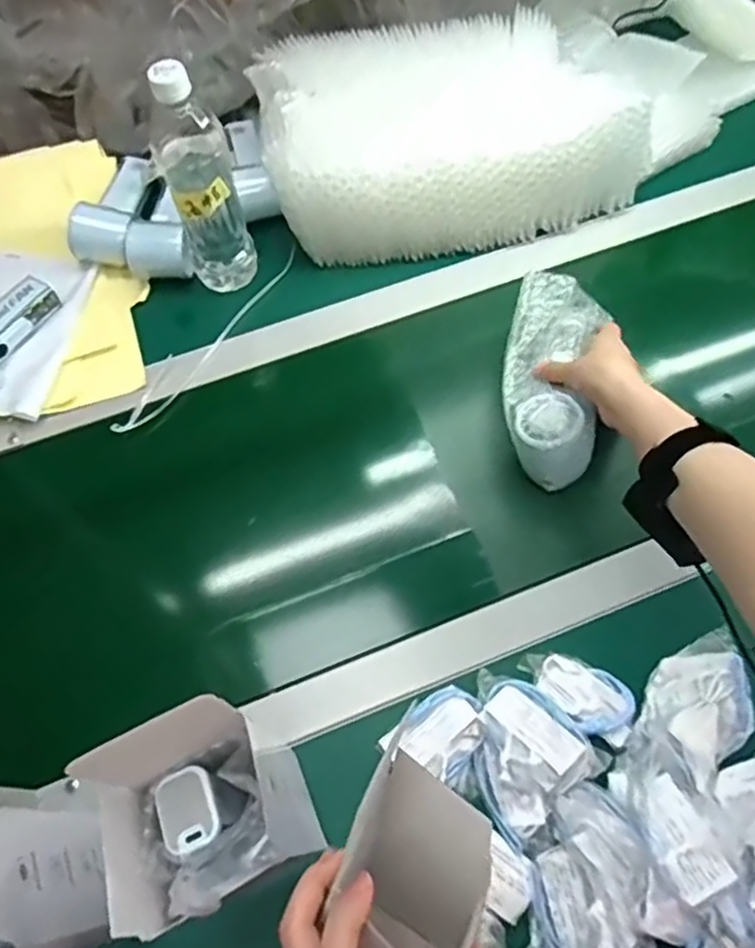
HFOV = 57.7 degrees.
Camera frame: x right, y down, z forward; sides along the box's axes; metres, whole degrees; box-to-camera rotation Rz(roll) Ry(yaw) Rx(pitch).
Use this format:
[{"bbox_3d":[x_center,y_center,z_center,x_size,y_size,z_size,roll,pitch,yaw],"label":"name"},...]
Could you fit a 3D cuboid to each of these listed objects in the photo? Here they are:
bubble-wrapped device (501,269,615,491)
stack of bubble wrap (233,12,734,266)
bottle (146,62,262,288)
[{"bbox_3d":[0.158,-0.092,0.615,0.085,0.066,0.191,8,65,5],"label":"bubble-wrapped device"},{"bbox_3d":[0.124,-0.382,0.738,0.500,0.117,0.244,-20,65,-8],"label":"stack of bubble wrap"},{"bbox_3d":[-0.164,-0.266,0.650,0.067,0.236,0.069,-12,65,-5],"label":"bottle"}]

